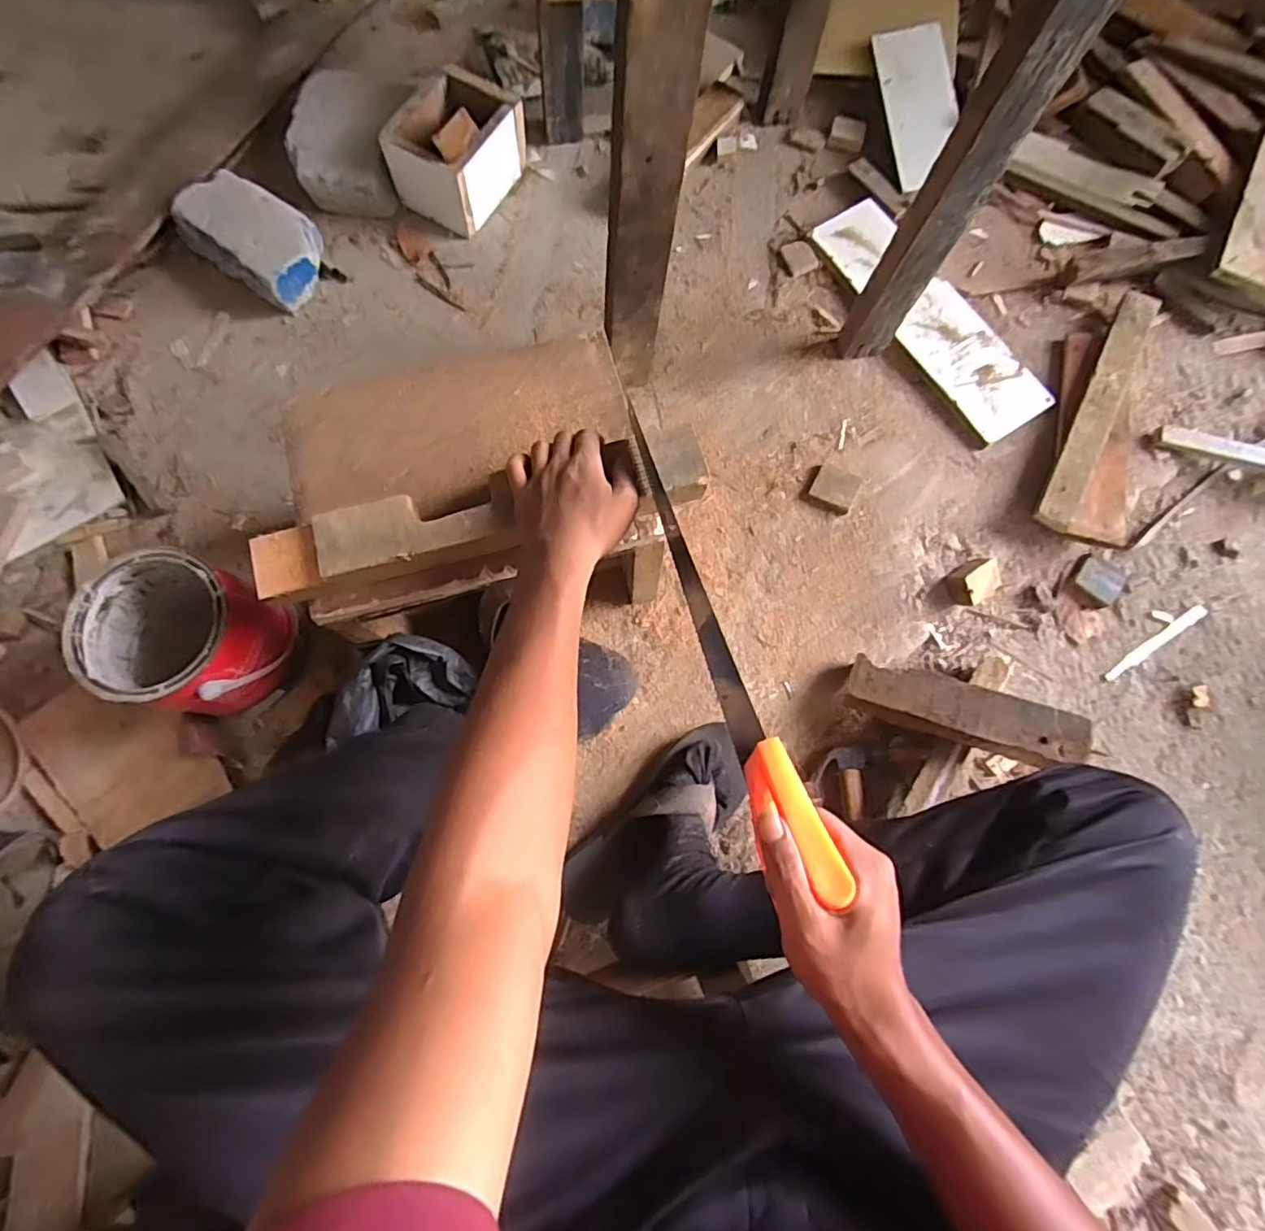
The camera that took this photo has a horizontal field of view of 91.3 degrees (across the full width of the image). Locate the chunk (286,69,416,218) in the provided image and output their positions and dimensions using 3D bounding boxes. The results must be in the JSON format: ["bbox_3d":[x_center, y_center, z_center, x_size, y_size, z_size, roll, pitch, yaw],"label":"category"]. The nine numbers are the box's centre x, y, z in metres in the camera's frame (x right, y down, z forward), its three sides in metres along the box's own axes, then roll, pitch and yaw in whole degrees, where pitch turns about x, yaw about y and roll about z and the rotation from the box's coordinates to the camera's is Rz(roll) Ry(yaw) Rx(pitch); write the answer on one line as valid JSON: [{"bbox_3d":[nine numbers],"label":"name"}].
[{"bbox_3d":[-0.412,-0.687,0.901,0.159,0.077,0.201,1,75,-1],"label":"chunk"}]

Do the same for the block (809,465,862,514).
[{"bbox_3d":[0.264,-0.166,0.805,0.056,0.024,0.049,26,76,6],"label":"block"}]

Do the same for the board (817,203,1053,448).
[{"bbox_3d":[0.415,-0.423,0.869,0.124,0.018,0.398,-35,81,-6],"label":"board"}]

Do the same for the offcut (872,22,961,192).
[{"bbox_3d":[0.435,-0.777,0.937,0.099,0.016,0.245,-13,83,16],"label":"offcut"}]

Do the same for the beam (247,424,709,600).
[{"bbox_3d":[-0.126,-0.083,0.537,0.389,0.050,0.071,-15,75,-4],"label":"beam"}]

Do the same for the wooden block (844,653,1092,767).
[{"bbox_3d":[0.369,0.109,0.696,0.241,0.027,0.064,15,74,18],"label":"wooden block"}]

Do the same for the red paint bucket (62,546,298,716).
[{"bbox_3d":[-0.468,0.026,0.663,0.152,0.148,0.140,0,75,-1],"label":"red paint bucket"}]

